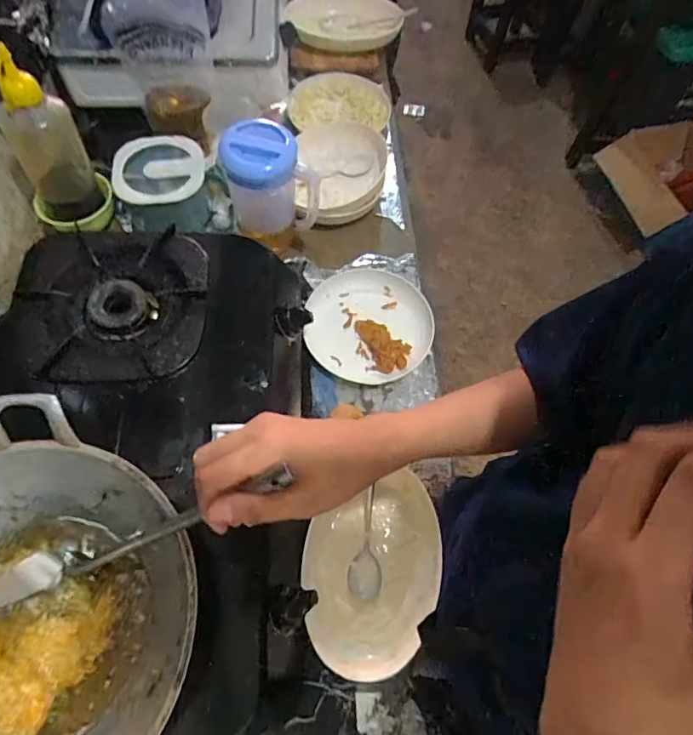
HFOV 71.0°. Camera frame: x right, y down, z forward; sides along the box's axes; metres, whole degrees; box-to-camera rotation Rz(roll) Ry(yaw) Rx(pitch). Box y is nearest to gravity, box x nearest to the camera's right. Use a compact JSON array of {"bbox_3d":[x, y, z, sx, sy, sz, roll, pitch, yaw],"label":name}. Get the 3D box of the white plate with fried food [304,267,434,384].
[{"bbox_3d":[0.034,-0.067,0.735,0.183,0.021,0.183,1,64,-3],"label":"white plate with fried food"}]

